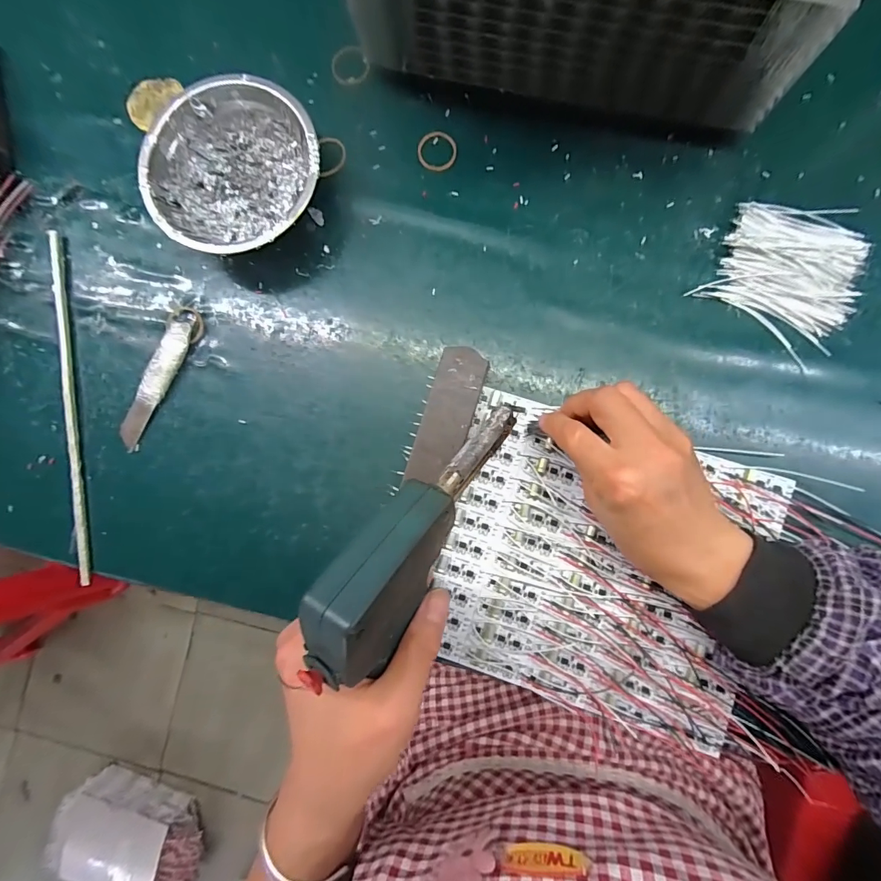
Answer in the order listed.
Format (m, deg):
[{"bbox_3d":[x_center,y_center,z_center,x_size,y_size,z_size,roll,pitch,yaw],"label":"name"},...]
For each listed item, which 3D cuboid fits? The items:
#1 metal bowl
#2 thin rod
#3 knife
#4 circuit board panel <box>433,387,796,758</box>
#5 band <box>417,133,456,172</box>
[{"bbox_3d":[-0.147,-0.192,0.306,0.119,0.039,0.122,0,87,3],"label":"metal bowl"},{"bbox_3d":[-0.291,-0.028,0.323,0.010,0.005,0.276,-8,87,3],"label":"thin rod"},{"bbox_3d":[-0.219,-0.047,0.319,0.022,0.009,0.112,30,89,4],"label":"knife"},{"bbox_3d":[0.111,0.087,0.291,0.216,0.013,0.192,17,88,4],"label":"circuit board panel"},{"bbox_3d":[-0.003,-0.223,0.317,0.030,0.004,0.030,-2,87,3],"label":"band"}]

